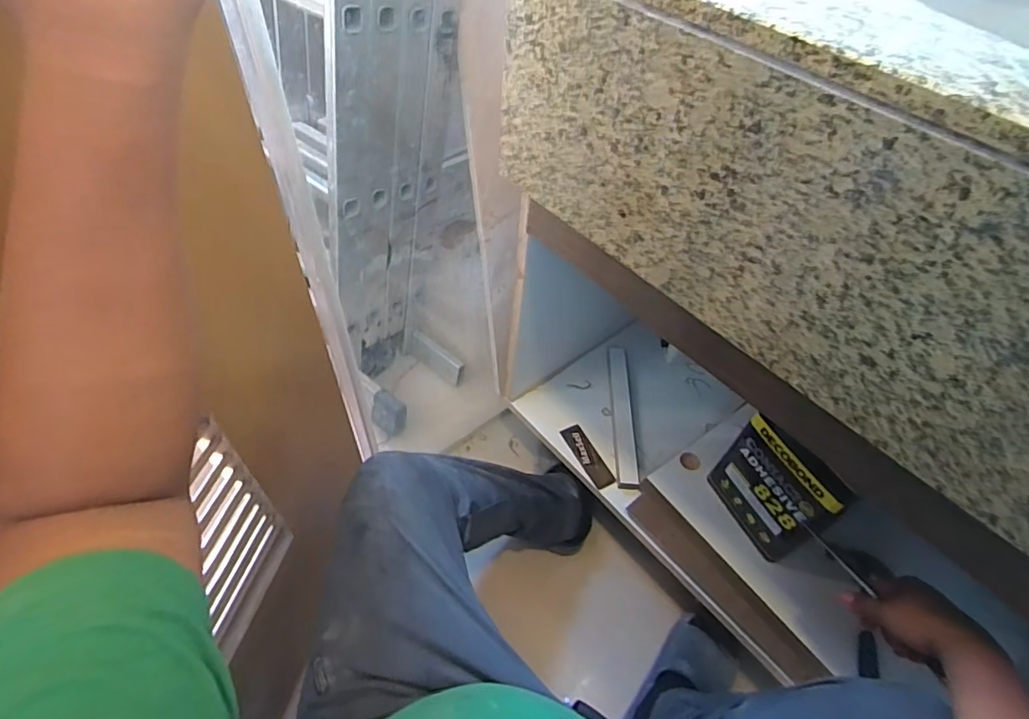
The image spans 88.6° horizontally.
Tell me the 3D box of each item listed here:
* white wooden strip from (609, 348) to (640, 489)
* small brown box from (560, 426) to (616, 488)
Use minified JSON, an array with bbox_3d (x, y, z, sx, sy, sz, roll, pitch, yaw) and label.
[{"bbox_3d":[0.209,0.100,1.022,0.038,0.019,0.319,6,50,-1],"label":"white wooden strip"},{"bbox_3d":[0.136,0.178,0.973,0.046,0.013,0.131,-19,55,-20],"label":"small brown box"}]

